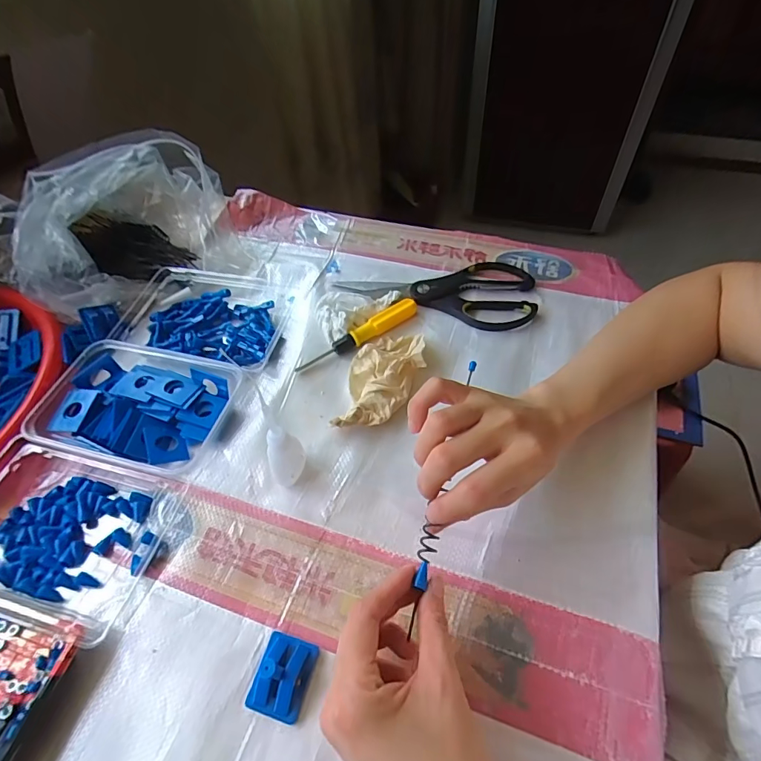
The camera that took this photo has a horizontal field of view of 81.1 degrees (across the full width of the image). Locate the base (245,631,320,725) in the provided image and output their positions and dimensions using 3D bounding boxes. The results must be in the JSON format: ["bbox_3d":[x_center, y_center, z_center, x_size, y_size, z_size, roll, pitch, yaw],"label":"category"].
[{"bbox_3d":[-0.064,0.188,0.285,0.035,0.019,0.044,12,55,13],"label":"base"}]

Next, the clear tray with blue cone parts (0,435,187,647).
[{"bbox_3d":[-0.260,0.113,0.343,0.173,0.030,0.119,9,54,10],"label":"clear tray with blue cone parts"}]

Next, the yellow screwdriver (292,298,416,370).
[{"bbox_3d":[-0.022,-0.047,0.455,0.140,0.016,0.020,-34,58,-20],"label":"yellow screwdriver"}]

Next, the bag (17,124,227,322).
[{"bbox_3d":[-0.292,-0.192,0.503,0.209,0.099,0.174,-15,54,-7],"label":"bag"}]

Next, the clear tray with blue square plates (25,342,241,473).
[{"bbox_3d":[-0.220,0.024,0.404,0.157,0.035,0.110,11,55,12],"label":"clear tray with blue square plates"}]

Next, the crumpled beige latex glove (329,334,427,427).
[{"bbox_3d":[0.003,-0.003,0.413,0.068,0.027,0.120,5,54,7],"label":"crumpled beige latex glove"}]

